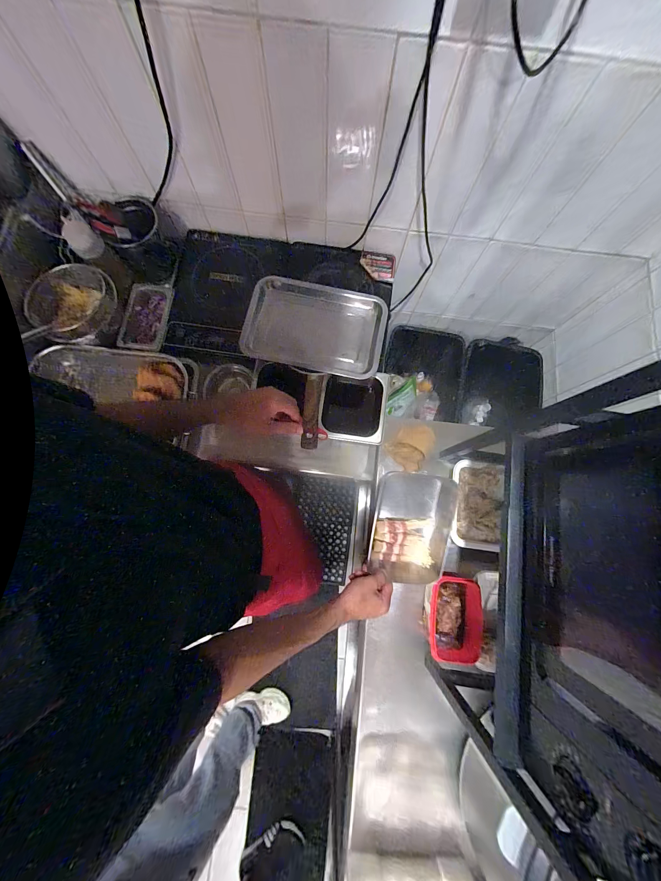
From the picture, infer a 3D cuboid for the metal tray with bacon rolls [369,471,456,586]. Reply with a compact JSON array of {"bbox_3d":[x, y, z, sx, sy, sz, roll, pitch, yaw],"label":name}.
[{"bbox_3d":[0.167,0.175,0.610,0.149,0.038,0.214,9,94,5],"label":"metal tray with bacon rolls"}]

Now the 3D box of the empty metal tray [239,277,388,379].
[{"bbox_3d":[-0.036,-0.264,0.694,0.317,0.035,0.219,12,79,1],"label":"empty metal tray"}]

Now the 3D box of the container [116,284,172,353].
[{"bbox_3d":[-0.479,-0.324,0.773,0.112,0.039,0.196,3,79,-1],"label":"container"}]

